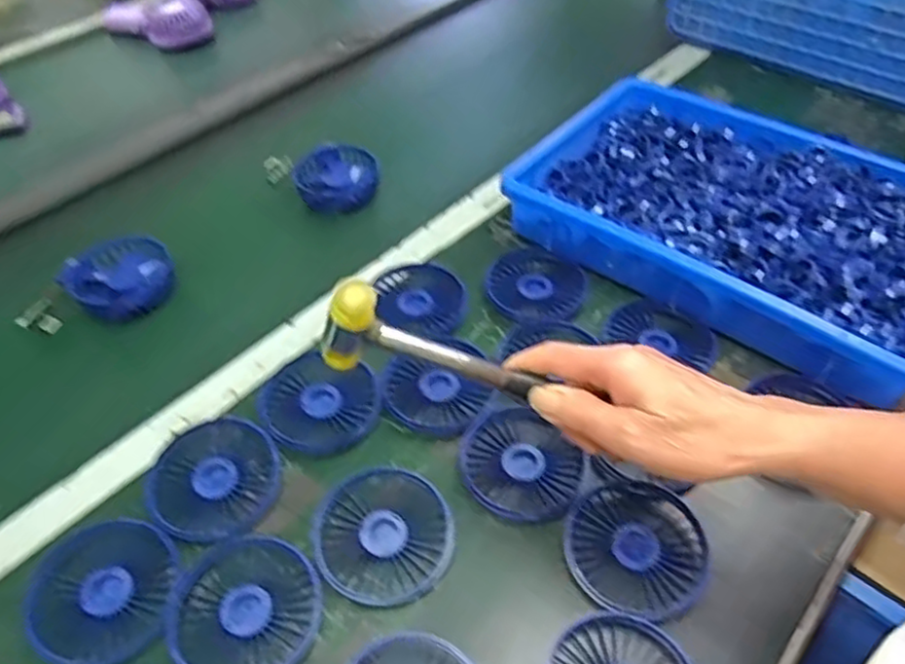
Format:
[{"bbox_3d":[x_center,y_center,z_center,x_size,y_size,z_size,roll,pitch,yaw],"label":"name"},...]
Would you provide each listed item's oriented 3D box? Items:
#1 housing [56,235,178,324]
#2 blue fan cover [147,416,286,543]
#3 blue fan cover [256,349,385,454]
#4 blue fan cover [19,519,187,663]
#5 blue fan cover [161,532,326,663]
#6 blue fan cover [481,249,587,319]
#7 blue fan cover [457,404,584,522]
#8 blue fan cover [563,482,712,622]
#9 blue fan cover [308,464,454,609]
[{"bbox_3d":[-0.309,-0.050,0.641,0.088,0.034,0.089,33,57,29],"label":"housing"},{"bbox_3d":[-0.164,0.103,0.475,0.083,0.021,0.086,17,50,18],"label":"blue fan cover"},{"bbox_3d":[-0.099,0.055,0.516,0.083,0.021,0.083,29,55,26],"label":"blue fan cover"},{"bbox_3d":[-0.218,0.162,0.425,0.083,0.022,0.086,2,47,5],"label":"blue fan cover"},{"bbox_3d":[-0.127,0.168,0.417,0.091,0.014,0.087,35,58,30],"label":"blue fan cover"},{"bbox_3d":[0.073,-0.043,0.598,0.081,0.013,0.090,22,52,22],"label":"blue fan cover"},{"bbox_3d":[0.045,0.092,0.479,0.078,0.010,0.087,-34,55,-26],"label":"blue fan cover"},{"bbox_3d":[0.119,0.138,0.442,0.087,0.009,0.091,26,53,24],"label":"blue fan cover"},{"bbox_3d":[-0.046,0.130,0.444,0.089,0.015,0.086,11,49,13],"label":"blue fan cover"}]

